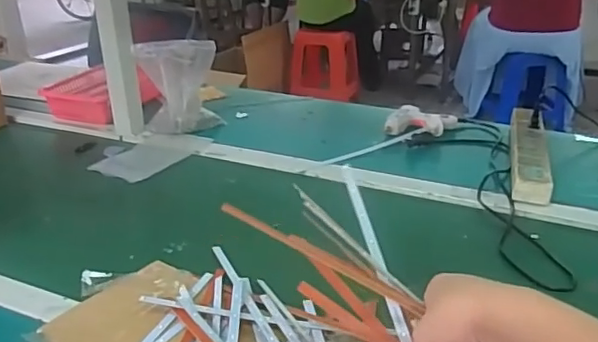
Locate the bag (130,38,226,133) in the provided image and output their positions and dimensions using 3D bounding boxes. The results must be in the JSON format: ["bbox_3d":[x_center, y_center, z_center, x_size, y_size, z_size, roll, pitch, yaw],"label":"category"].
[{"bbox_3d":[-0.216,-0.150,1.056,0.143,0.164,0.079,-6,25,-12],"label":"bag"}]

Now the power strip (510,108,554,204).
[{"bbox_3d":[0.368,-0.029,0.921,0.060,0.049,0.302,7,26,16],"label":"power strip"}]

